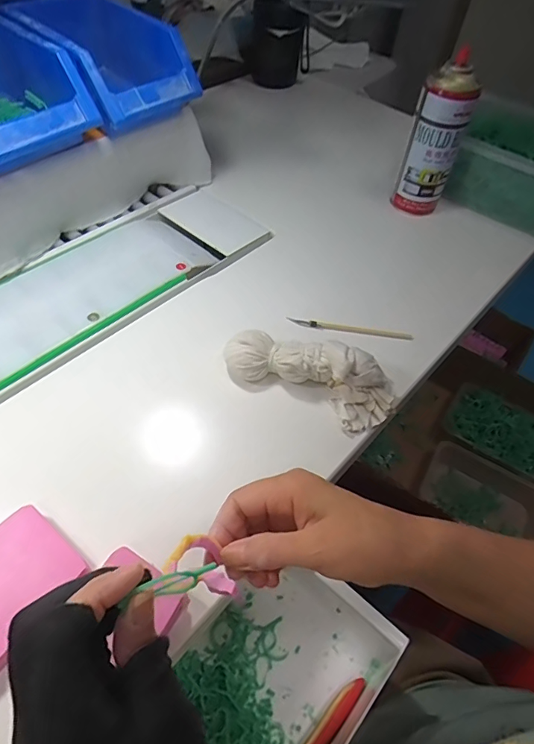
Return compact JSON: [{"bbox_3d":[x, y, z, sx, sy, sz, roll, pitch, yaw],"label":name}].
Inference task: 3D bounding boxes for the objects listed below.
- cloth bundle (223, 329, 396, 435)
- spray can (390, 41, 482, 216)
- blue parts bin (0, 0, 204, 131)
[{"bbox_3d":[0.040,-0.001,0.419,0.154,0.047,0.052,24,54,13],"label":"cloth bundle"},{"bbox_3d":[0.209,-0.288,0.582,0.060,0.171,0.059,3,52,-3],"label":"spray can"},{"bbox_3d":[-0.183,-0.343,0.514,0.195,0.091,0.127,37,58,21],"label":"blue parts bin"}]

